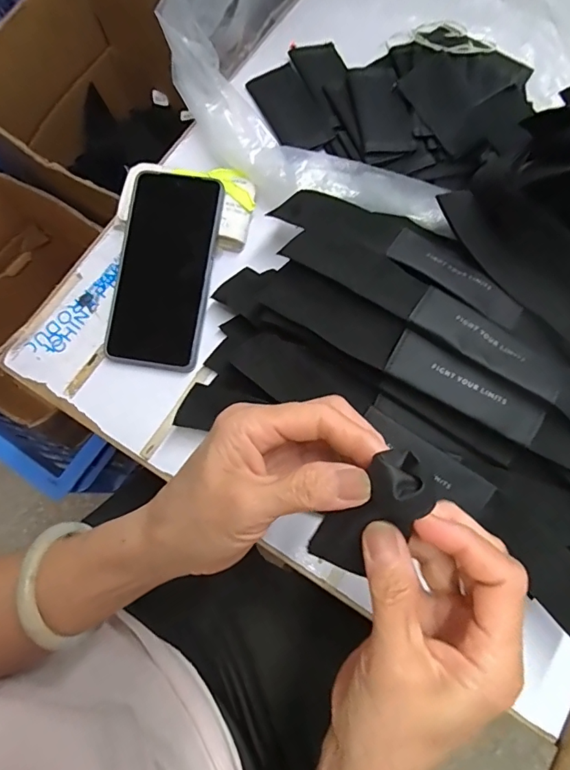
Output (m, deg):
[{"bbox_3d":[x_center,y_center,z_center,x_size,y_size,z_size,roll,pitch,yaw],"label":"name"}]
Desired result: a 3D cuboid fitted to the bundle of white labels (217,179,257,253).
[{"bbox_3d":[-0.043,-0.152,0.418,0.025,0.020,0.063,11,89,4],"label":"bundle of white labels"}]

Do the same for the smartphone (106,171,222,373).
[{"bbox_3d":[-0.106,-0.100,0.405,0.084,0.015,0.168,7,85,12],"label":"smartphone"}]

